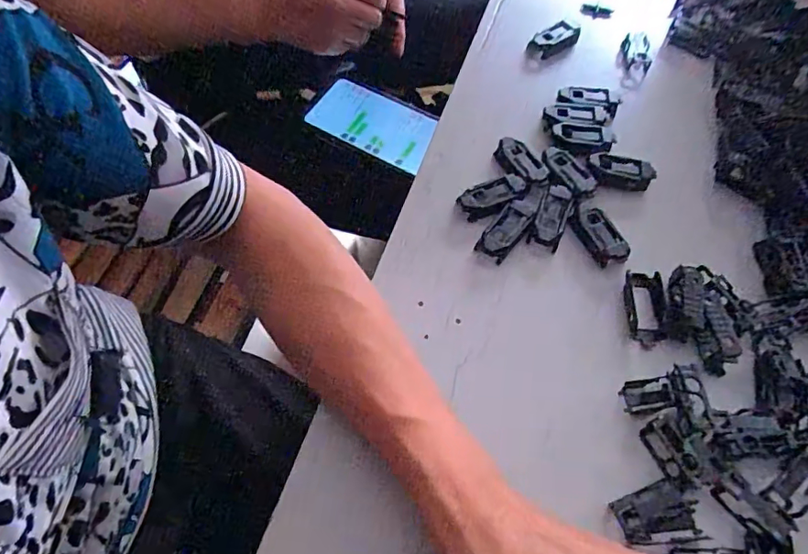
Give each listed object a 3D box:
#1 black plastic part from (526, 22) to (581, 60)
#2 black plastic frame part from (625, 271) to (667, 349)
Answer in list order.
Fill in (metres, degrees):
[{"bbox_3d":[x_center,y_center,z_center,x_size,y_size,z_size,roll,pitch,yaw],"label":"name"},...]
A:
[{"bbox_3d":[0.137,-0.212,0.466,0.047,0.015,0.022,-24,62,2],"label":"black plastic part"},{"bbox_3d":[0.158,0.021,0.339,0.023,0.005,0.052,6,61,4],"label":"black plastic frame part"}]

